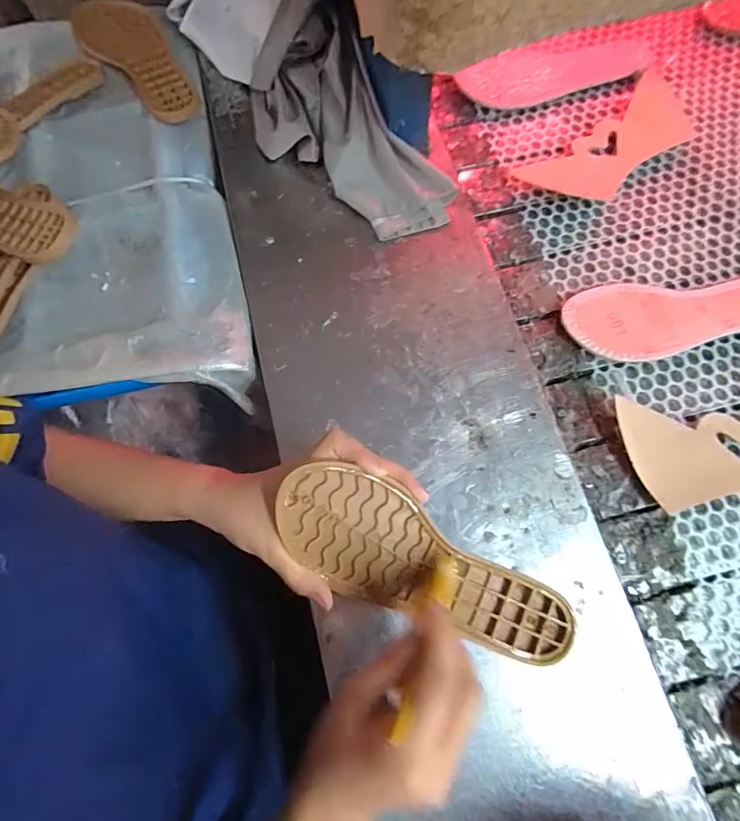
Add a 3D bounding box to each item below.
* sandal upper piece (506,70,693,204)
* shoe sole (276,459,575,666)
[{"bbox_3d":[0.270,-0.293,0.485,0.208,0.015,0.089,-37,77,-11],"label":"sandal upper piece"},{"bbox_3d":[0.039,0.115,0.316,0.226,0.037,0.076,30,74,-6],"label":"shoe sole"}]

